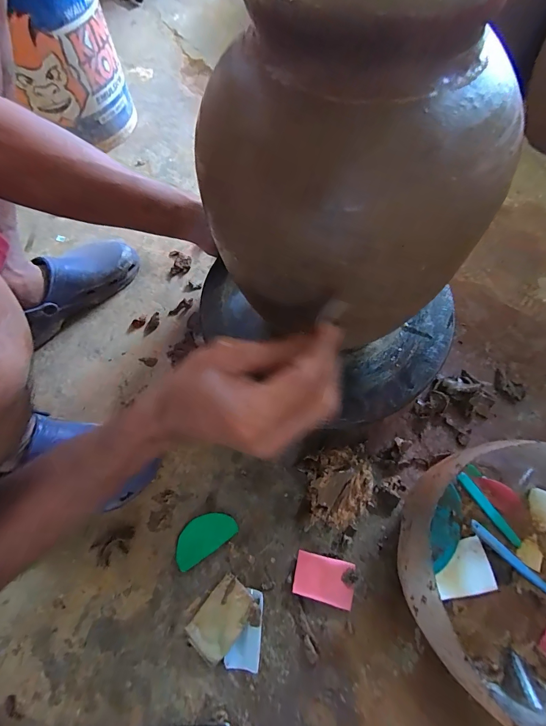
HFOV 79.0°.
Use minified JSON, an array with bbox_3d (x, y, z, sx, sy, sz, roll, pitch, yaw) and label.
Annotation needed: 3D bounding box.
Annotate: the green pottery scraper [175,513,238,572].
[{"bbox_3d":[-0.090,0.224,0.429,0.081,0.004,0.045,-32,64,-18],"label":"green pottery scraper"}]

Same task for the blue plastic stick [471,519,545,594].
[{"bbox_3d":[0.279,0.228,0.381,0.115,0.011,0.012,40,74,18],"label":"blue plastic stick"}]

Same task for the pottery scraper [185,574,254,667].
[{"bbox_3d":[-0.061,0.301,0.391,0.051,0.015,0.076,36,73,17],"label":"pottery scraper"}]

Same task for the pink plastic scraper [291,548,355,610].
[{"bbox_3d":[0.062,0.264,0.403,0.070,0.012,0.047,11,67,8],"label":"pink plastic scraper"}]

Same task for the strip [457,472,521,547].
[{"bbox_3d":[0.270,0.181,0.414,0.013,0.004,0.098,-35,74,-5],"label":"strip"}]

